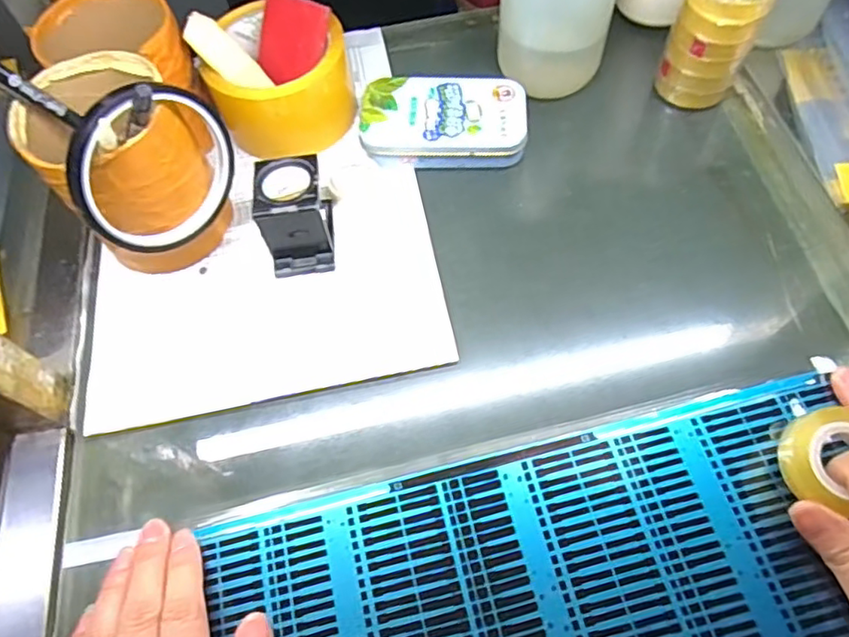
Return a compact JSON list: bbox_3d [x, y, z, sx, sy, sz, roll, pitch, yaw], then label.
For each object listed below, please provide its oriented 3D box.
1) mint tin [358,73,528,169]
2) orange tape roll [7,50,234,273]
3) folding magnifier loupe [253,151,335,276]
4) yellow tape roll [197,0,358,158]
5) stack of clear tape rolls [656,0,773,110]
[{"bbox_3d":[0.013,-0.129,0.402,0.107,0.024,0.070,2,63,4],"label":"mint tin"},{"bbox_3d":[-0.170,-0.086,0.350,0.077,0.099,0.084,-1,63,2],"label":"orange tape roll"},{"bbox_3d":[-0.078,-0.063,0.359,0.038,0.053,0.055,-8,63,-1],"label":"folding magnifier loupe"},{"bbox_3d":[-0.095,-0.157,0.397,0.081,0.052,0.081,-1,63,2],"label":"yellow tape roll"},{"bbox_3d":[0.185,-0.182,0.383,0.050,0.081,0.047,21,66,13],"label":"stack of clear tape rolls"}]

